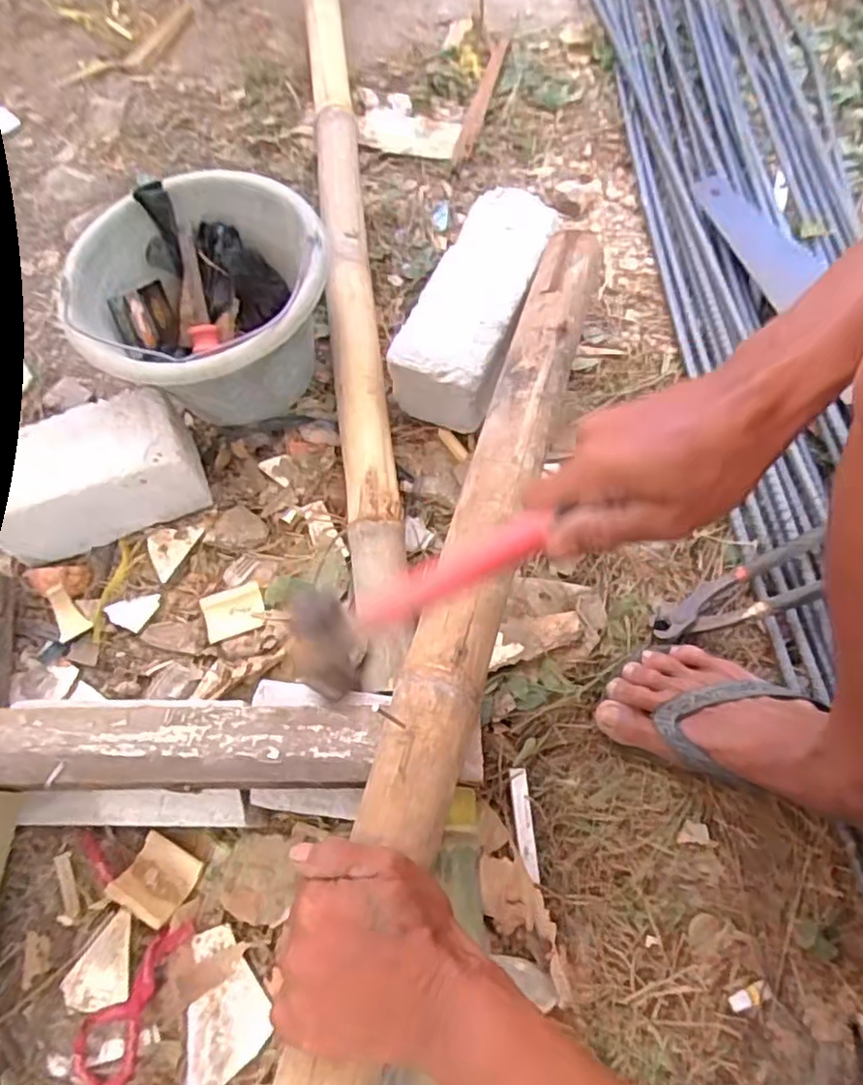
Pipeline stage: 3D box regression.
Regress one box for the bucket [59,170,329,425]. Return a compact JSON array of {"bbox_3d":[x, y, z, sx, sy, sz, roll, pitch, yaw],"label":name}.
[{"bbox_3d":[-0.225,-0.232,0.686,0.246,0.151,0.233,-1,61,2],"label":"bucket"}]

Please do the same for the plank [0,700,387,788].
[{"bbox_3d":[-0.185,0.146,0.478,0.288,0.022,0.057,-1,61,2],"label":"plank"}]

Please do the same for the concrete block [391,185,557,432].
[{"bbox_3d":[0.055,-0.259,0.721,0.102,0.088,0.264,21,68,14],"label":"concrete block"}]

